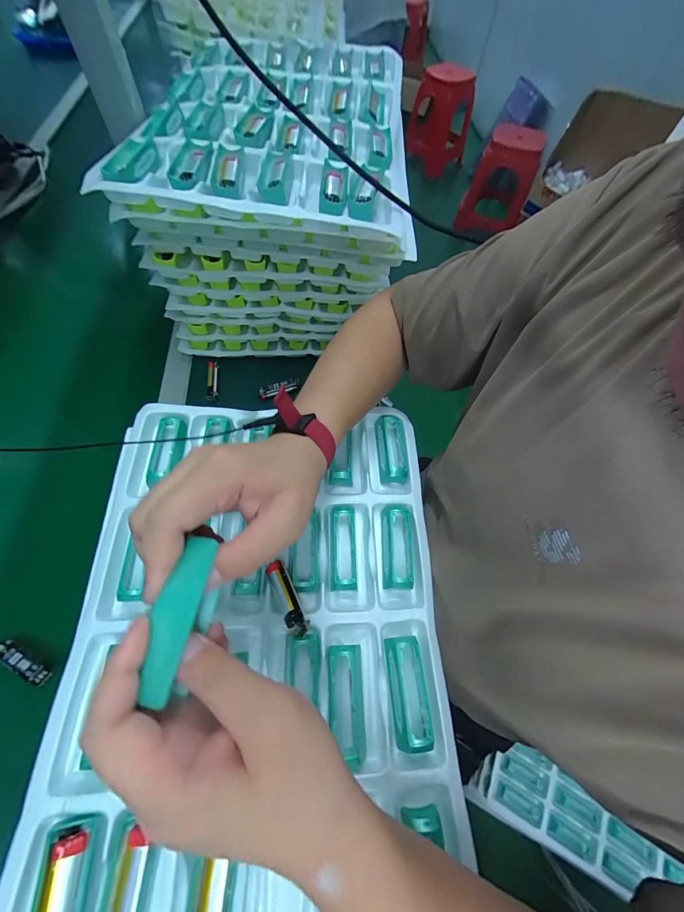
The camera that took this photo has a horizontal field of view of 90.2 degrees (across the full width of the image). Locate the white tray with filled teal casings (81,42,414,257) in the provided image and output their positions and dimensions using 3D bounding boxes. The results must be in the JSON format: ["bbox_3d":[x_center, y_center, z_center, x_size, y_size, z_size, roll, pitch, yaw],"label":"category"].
[{"bbox_3d":[-0.073,-0.437,0.437,0.313,0.036,0.456,4,62,-2],"label":"white tray with filled teal casings"}]

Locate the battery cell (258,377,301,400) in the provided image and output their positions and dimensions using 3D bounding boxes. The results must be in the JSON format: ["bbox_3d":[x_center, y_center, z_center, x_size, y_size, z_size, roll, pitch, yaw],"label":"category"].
[{"bbox_3d":[-0.096,-0.103,0.523,0.065,0.023,0.016,-16,65,-12],"label":"battery cell"}]

